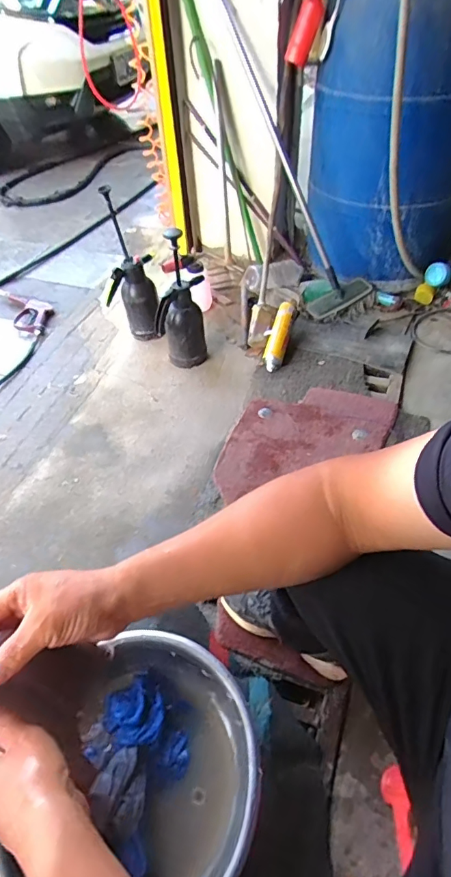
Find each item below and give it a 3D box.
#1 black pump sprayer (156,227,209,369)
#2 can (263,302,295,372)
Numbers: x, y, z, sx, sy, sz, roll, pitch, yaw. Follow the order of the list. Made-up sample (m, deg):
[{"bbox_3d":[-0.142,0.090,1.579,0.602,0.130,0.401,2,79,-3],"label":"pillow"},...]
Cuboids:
[{"bbox_3d":[-0.149,-0.435,1.472,0.170,0.424,0.139,-10,46,-2],"label":"black pump sprayer"},{"bbox_3d":[0.178,-0.347,1.548,0.070,0.054,0.252,10,68,16],"label":"can"}]

